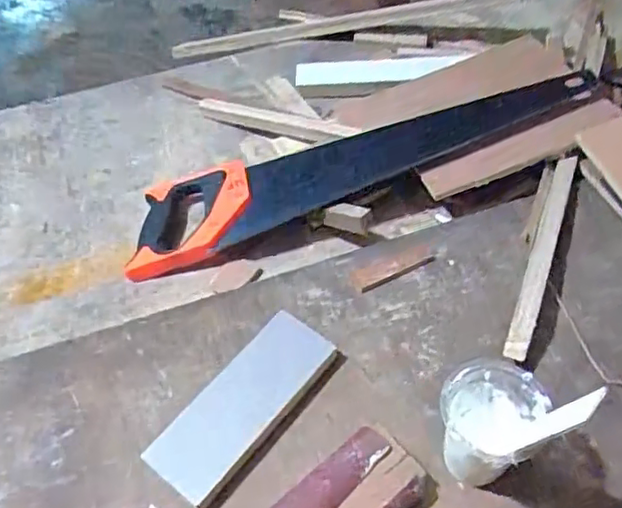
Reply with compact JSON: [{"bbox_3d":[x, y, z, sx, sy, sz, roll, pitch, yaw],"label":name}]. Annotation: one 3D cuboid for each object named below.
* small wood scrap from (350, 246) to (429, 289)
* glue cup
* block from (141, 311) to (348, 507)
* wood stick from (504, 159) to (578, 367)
[{"bbox_3d":[0.076,0.012,0.602,0.081,0.004,0.021,-21,55,-12],"label":"small wood scrap"},{"bbox_3d":[0.128,0.123,0.464,0.061,0.090,0.061,-2,53,2],"label":"glue cup"},{"bbox_3d":[-0.052,0.123,0.517,0.074,0.017,0.163,34,62,25],"label":"block"},{"bbox_3d":[0.217,-0.005,0.592,0.020,0.024,0.248,18,56,16],"label":"wood stick"}]

